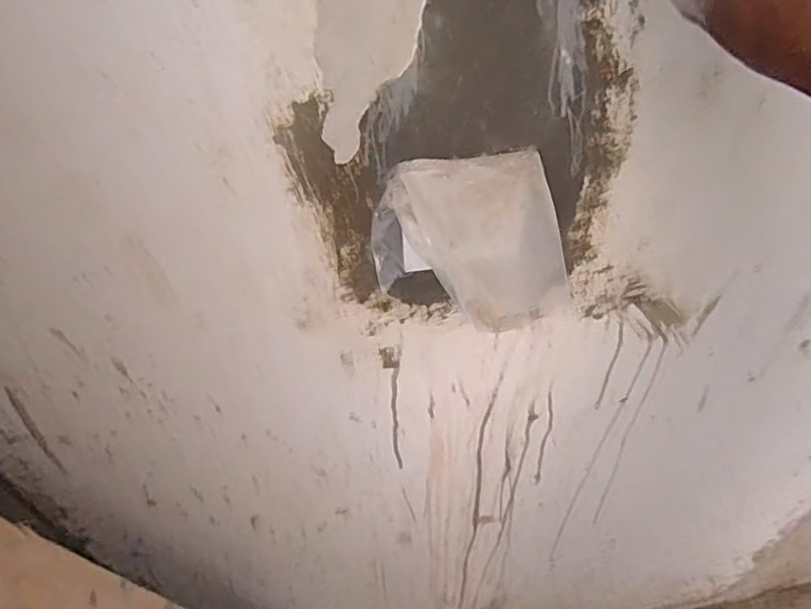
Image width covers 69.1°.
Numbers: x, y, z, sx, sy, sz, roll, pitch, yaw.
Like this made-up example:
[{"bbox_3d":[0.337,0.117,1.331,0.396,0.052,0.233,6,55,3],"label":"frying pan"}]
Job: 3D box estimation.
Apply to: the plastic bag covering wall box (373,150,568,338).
[{"bbox_3d":[0.039,-0.034,0.375,0.109,0.080,0.086,-8,47,-6],"label":"plastic bag covering wall box"}]

